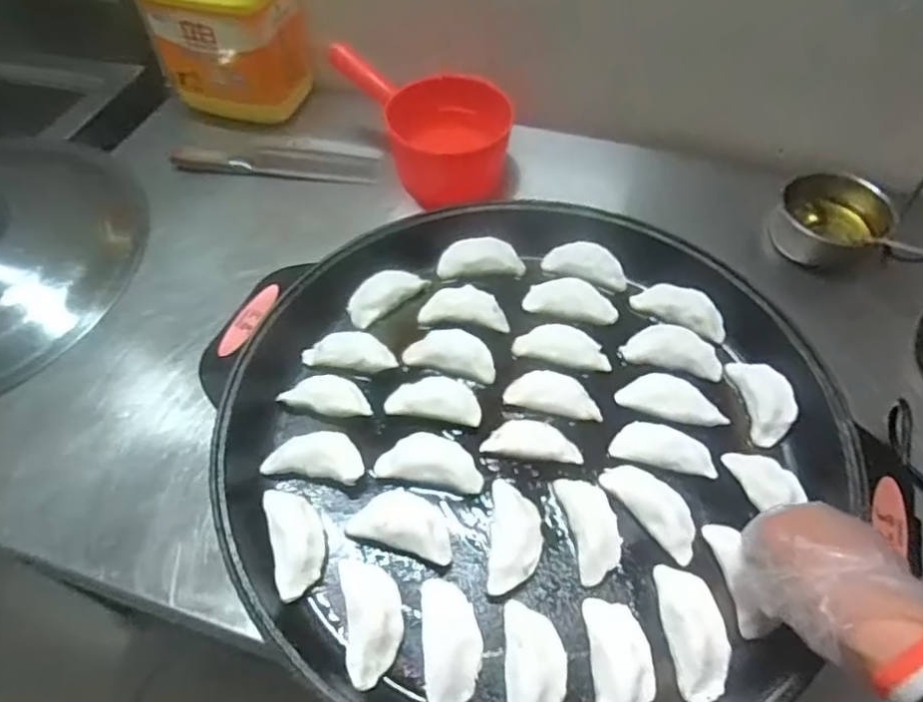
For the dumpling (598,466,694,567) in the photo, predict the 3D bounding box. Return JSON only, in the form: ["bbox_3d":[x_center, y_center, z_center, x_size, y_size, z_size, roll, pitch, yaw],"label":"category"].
[{"bbox_3d":[0.168,0.135,0.539,0.039,0.019,0.099,-29,59,-21],"label":"dumpling"}]

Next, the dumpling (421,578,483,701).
[{"bbox_3d":[-0.007,0.223,0.471,0.043,0.019,0.098,-3,53,-4],"label":"dumpling"}]

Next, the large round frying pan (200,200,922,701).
[{"bbox_3d":[0.059,0.063,0.571,0.517,0.076,0.532,1,53,-1],"label":"large round frying pan"}]

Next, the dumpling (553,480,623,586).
[{"bbox_3d":[0.111,0.148,0.529,0.038,0.025,0.090,-8,54,-8],"label":"dumpling"}]

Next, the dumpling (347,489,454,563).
[{"bbox_3d":[-0.048,0.145,0.528,0.087,0.022,0.049,14,54,9],"label":"dumpling"}]

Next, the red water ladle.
[{"bbox_3d":[-0.049,-0.328,0.873,0.152,0.135,0.232,-27,58,-20],"label":"red water ladle"}]

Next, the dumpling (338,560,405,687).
[{"bbox_3d":[-0.069,0.207,0.482,0.044,0.023,0.095,-8,54,-8],"label":"dumpling"}]

